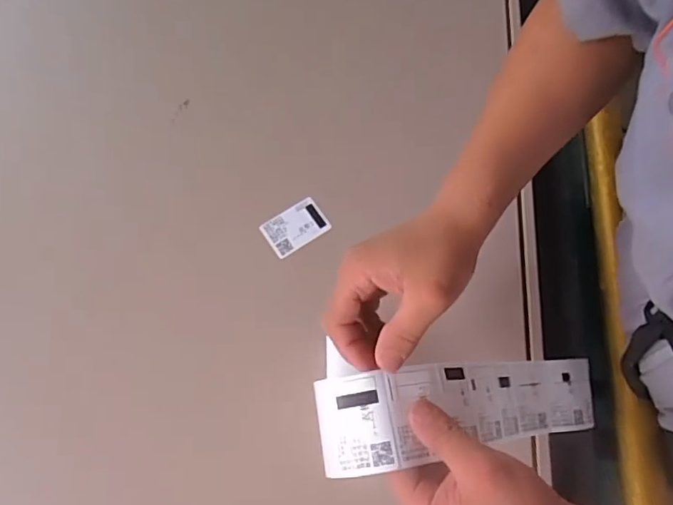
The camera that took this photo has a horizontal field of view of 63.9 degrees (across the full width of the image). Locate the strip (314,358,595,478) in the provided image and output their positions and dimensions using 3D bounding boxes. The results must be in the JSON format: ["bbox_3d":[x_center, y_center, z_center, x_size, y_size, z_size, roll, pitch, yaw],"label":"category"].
[{"bbox_3d":[0.110,0.121,0.425,0.269,0.053,0.064,9,66,-39],"label":"strip"}]

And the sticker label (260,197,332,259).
[{"bbox_3d":[-0.040,-0.025,0.529,0.060,0.005,0.041,-32,78,-11],"label":"sticker label"}]

